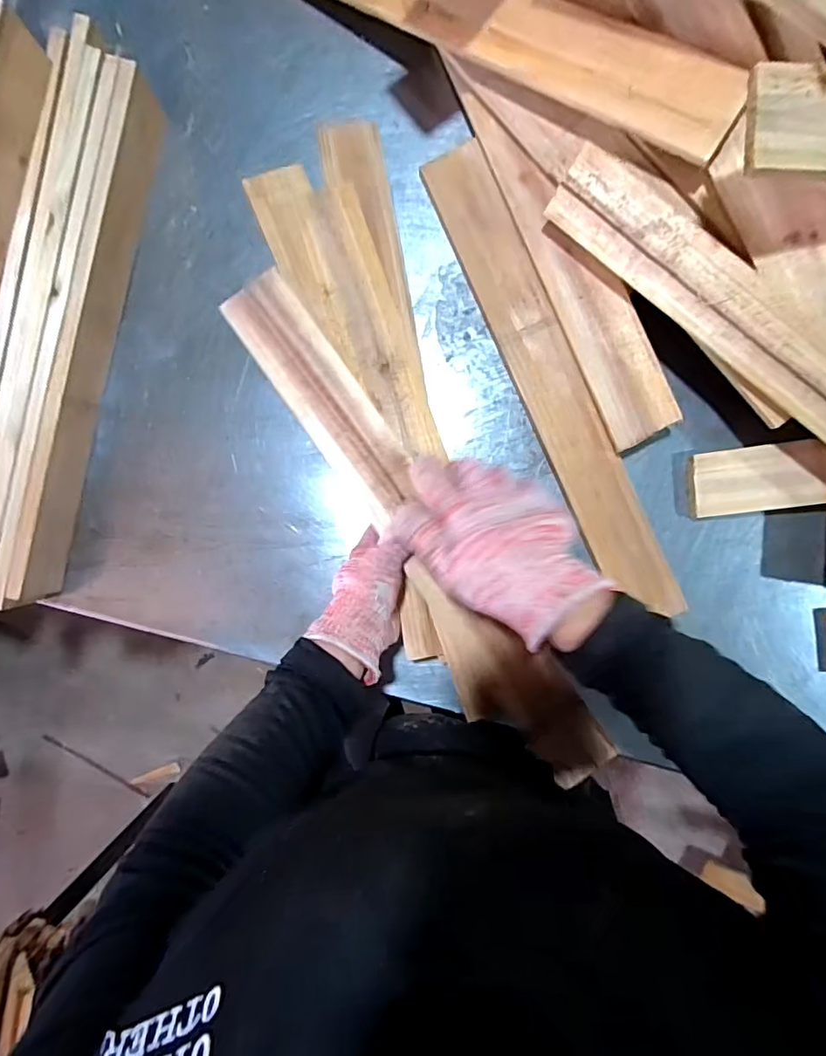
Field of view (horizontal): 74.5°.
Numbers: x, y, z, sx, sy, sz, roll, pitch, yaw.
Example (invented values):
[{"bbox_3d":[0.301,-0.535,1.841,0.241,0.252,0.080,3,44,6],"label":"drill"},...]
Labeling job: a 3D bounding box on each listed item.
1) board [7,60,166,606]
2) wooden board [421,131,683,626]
[{"bbox_3d":[-0.307,-0.164,0.514,0.018,0.062,0.479,16,92,3],"label":"board"},{"bbox_3d":[0.129,-0.136,0.511,0.059,0.023,0.462,-25,90,4],"label":"wooden board"}]

